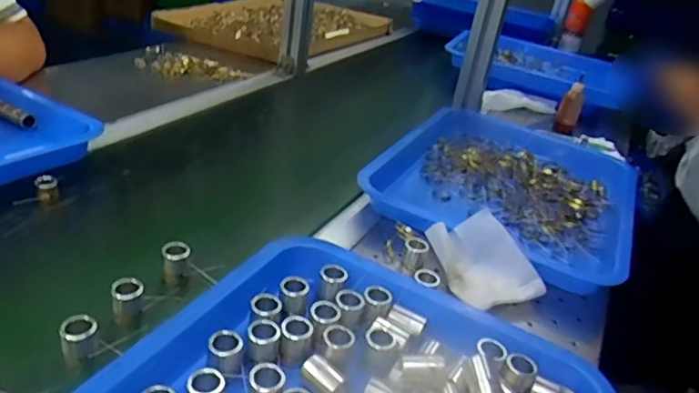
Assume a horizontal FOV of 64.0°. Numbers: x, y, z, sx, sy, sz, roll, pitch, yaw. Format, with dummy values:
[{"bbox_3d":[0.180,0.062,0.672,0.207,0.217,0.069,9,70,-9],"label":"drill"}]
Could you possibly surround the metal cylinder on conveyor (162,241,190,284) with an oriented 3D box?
[{"bbox_3d":[-0.151,0.058,0.488,0.021,0.031,0.019,0,31,-20],"label":"metal cylinder on conveyor"}]

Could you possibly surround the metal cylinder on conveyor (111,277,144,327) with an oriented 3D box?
[{"bbox_3d":[-0.173,0.082,0.436,0.022,0.034,0.019,-2,31,-23],"label":"metal cylinder on conveyor"}]

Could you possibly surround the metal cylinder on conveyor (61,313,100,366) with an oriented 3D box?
[{"bbox_3d":[-0.189,0.101,0.395,0.022,0.031,0.018,-8,34,-32],"label":"metal cylinder on conveyor"}]

